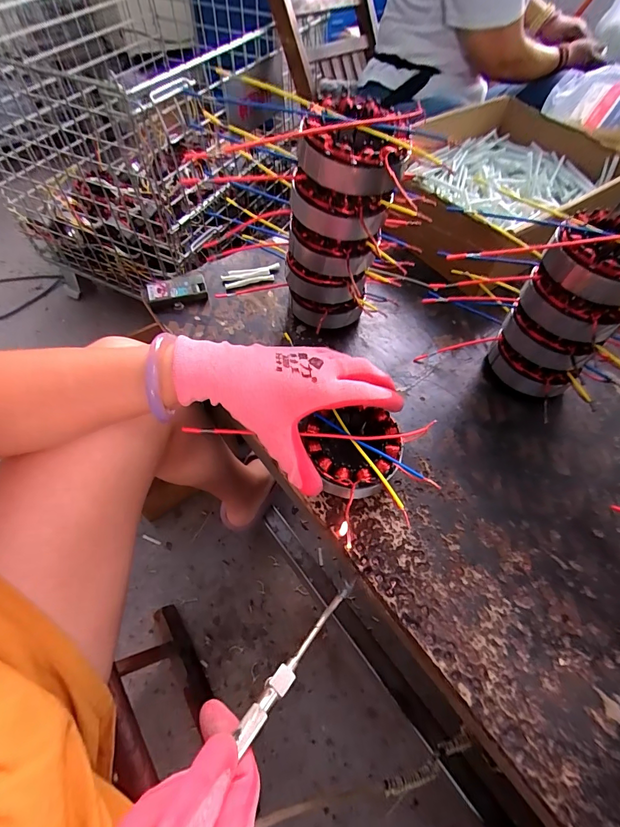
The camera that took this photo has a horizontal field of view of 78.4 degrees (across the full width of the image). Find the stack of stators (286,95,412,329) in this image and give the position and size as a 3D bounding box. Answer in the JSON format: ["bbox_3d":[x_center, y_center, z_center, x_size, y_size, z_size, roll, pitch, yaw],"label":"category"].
[{"bbox_3d":[0.026,-0.170,0.370,0.092,0.198,0.080,9,58,3],"label":"stack of stators"}]

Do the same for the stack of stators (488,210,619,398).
[{"bbox_3d":[0.236,-0.091,0.358,0.082,0.156,0.077,33,62,16],"label":"stack of stators"}]

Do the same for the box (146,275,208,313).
[{"bbox_3d":[-0.156,-0.142,0.451,0.067,0.017,0.035,-20,61,-15],"label":"box"}]

